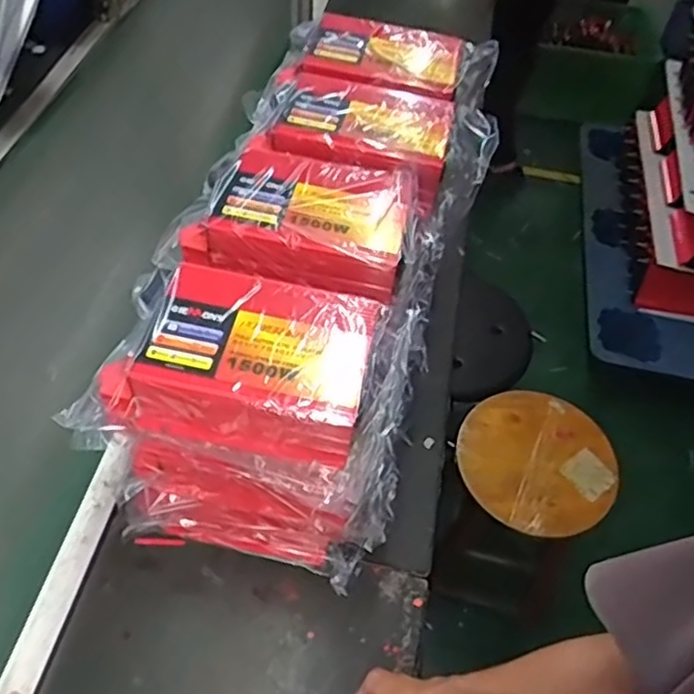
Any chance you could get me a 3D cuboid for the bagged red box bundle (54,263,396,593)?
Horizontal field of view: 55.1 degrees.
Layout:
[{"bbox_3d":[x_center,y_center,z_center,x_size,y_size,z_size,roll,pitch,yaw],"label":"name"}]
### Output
[{"bbox_3d":[-0.096,0.101,0.735,0.287,0.331,0.171,11,53,3],"label":"bagged red box bundle"}]

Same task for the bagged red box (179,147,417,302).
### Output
[{"bbox_3d":[-0.049,-0.150,0.754,0.238,0.067,0.161,13,53,5],"label":"bagged red box"}]

